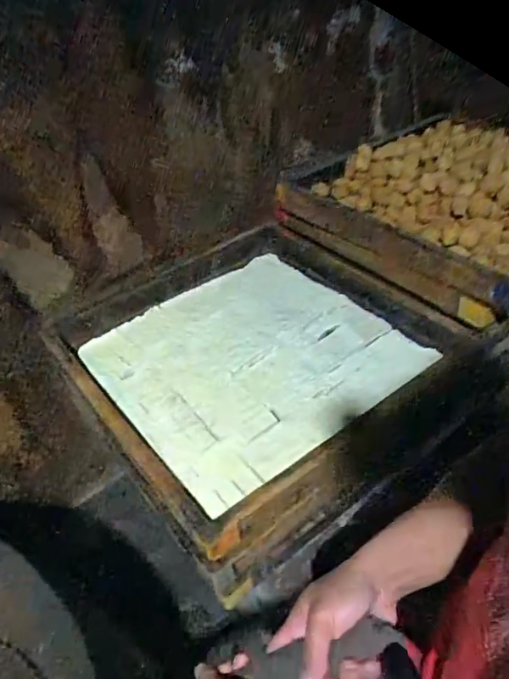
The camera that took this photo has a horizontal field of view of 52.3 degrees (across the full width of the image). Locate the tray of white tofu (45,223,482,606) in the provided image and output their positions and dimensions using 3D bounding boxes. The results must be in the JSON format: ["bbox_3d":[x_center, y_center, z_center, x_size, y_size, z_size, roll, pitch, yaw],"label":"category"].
[{"bbox_3d":[-0.031,0.015,1.021,0.594,0.118,0.678,-32,46,-25],"label":"tray of white tofu"}]

